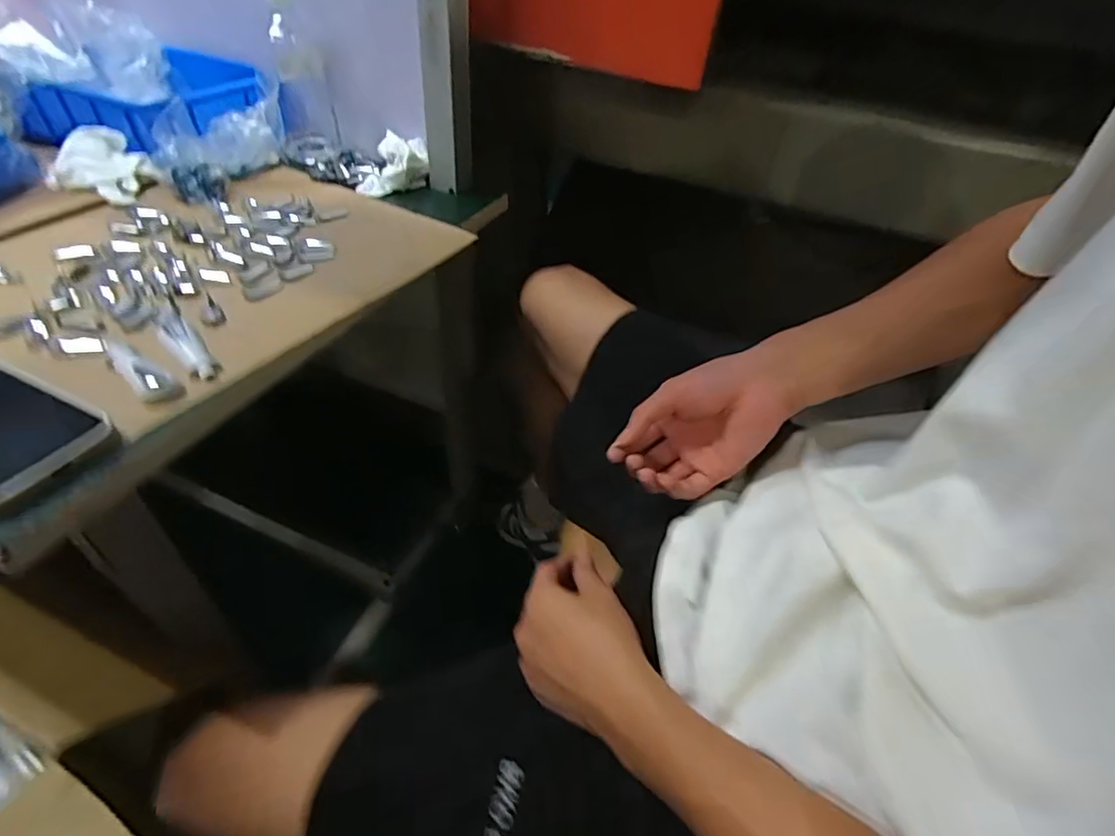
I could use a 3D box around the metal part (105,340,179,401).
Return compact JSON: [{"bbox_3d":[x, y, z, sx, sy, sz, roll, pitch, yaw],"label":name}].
[{"bbox_3d":[-0.308,-0.037,0.404,0.079,0.011,0.022,32,50,26],"label":"metal part"}]

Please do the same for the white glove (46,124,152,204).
[{"bbox_3d":[-0.512,-0.282,0.615,0.102,0.043,0.121,-24,50,-27],"label":"white glove"}]

